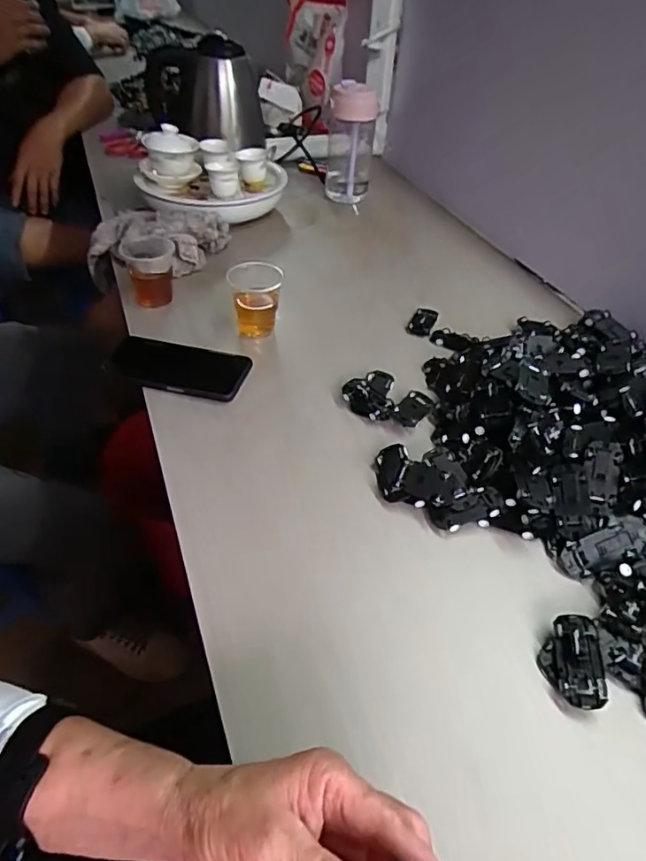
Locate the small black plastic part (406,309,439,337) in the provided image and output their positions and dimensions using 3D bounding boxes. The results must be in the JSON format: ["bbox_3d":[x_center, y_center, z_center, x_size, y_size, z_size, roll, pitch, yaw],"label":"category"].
[{"bbox_3d":[0.133,-0.146,0.729,0.032,0.014,0.052,18,47,16],"label":"small black plastic part"}]

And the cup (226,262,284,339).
[{"bbox_3d":[-0.085,-0.163,0.685,0.069,0.074,0.065,1,44,-1],"label":"cup"}]

